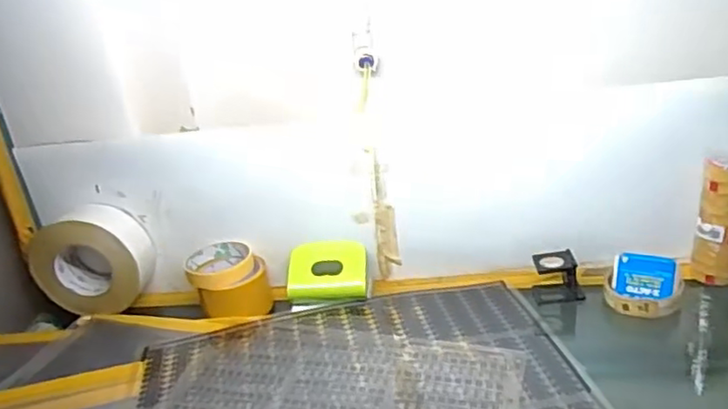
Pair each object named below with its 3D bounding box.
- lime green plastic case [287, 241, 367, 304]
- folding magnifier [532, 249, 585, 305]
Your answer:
[{"bbox_3d":[-0.043,0.086,0.775,0.101,0.064,0.048,-2,23,13],"label":"lime green plastic case"},{"bbox_3d":[0.230,0.083,0.745,0.053,0.046,0.039,-5,23,7],"label":"folding magnifier"}]

